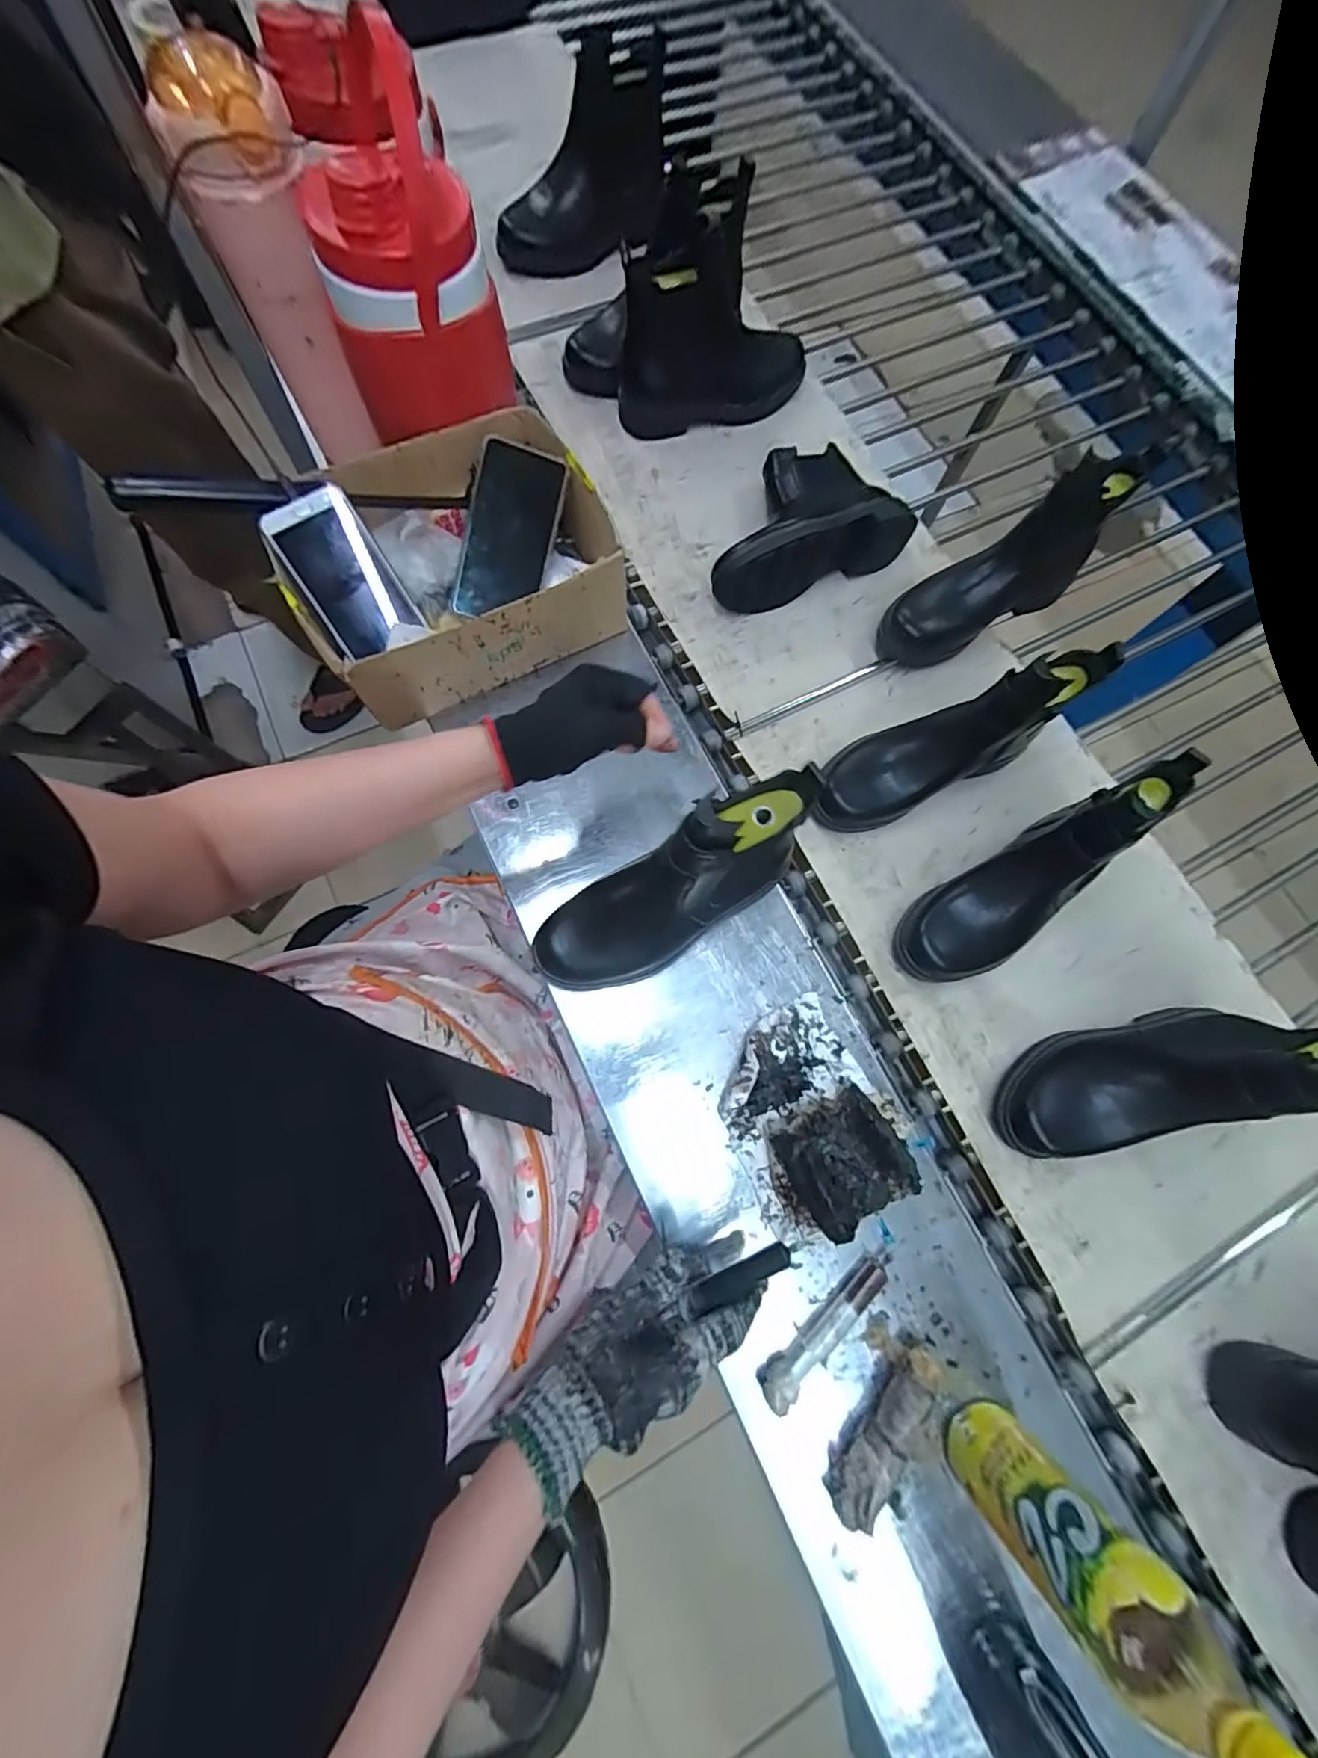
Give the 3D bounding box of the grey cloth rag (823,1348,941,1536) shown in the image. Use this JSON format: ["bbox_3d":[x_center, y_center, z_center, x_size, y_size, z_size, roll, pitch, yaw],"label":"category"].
[{"bbox_3d":[0.167,0.403,0.422,0.032,0.033,0.116,39,77,10],"label":"grey cloth rag"}]

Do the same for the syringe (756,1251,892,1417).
[{"bbox_3d":[0.130,0.341,0.442,0.132,0.023,0.024,-37,77,-11],"label":"syringe"}]

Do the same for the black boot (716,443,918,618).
[{"bbox_3d":[0.147,-0.404,0.641,0.233,0.095,0.147,-24,78,-7],"label":"black boot"}]

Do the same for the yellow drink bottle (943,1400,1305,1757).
[{"bbox_3d":[0.244,0.392,0.332,0.061,0.217,0.053,-40,78,-12],"label":"yellow drink bottle"}]

